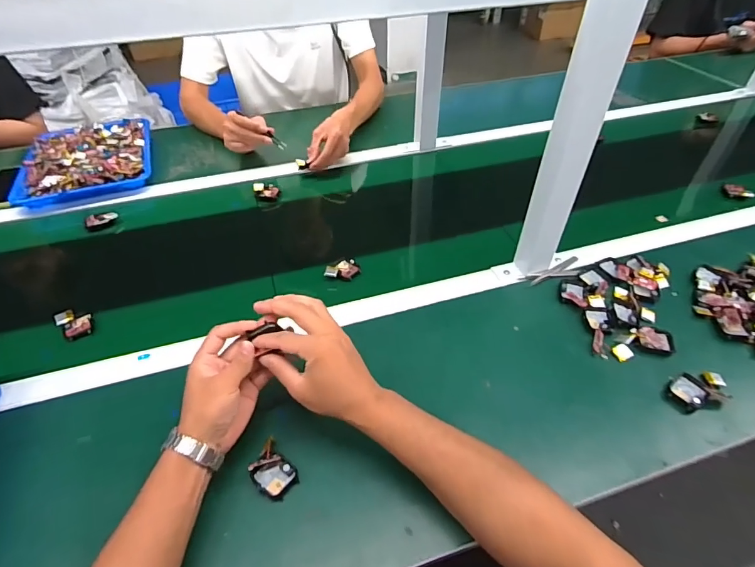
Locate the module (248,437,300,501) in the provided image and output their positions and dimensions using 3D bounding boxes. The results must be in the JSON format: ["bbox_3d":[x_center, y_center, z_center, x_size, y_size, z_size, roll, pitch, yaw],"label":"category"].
[{"bbox_3d":[-0.112,0.197,0.449,0.052,0.023,0.039,34,55,29],"label":"module"}]

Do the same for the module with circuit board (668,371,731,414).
[{"bbox_3d":[0.390,0.129,0.514,0.078,0.012,0.046,-9,46,-8],"label":"module with circuit board"}]

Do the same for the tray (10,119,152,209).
[{"bbox_3d":[-0.622,-0.278,0.920,0.243,0.041,0.316,-13,47,-12],"label":"tray"}]

